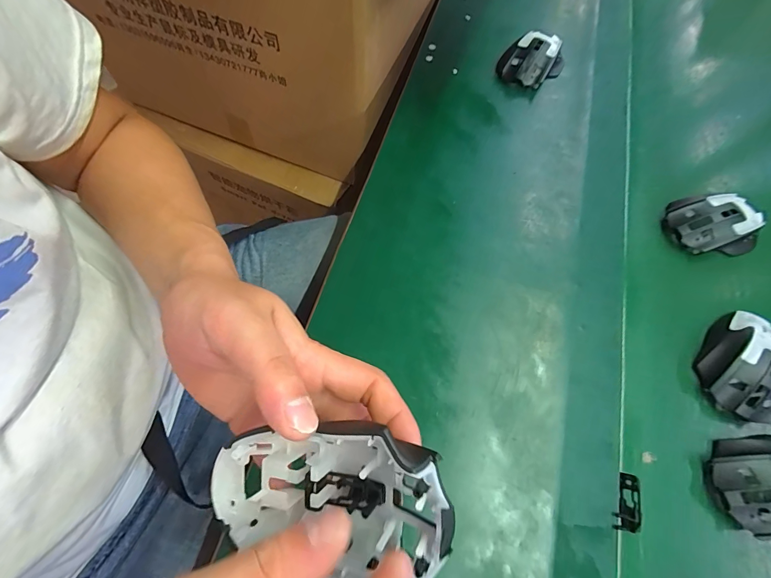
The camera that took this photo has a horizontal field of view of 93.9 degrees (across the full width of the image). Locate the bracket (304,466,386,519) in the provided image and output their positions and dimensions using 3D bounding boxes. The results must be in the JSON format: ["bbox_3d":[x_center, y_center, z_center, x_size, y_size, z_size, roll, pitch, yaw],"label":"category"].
[{"bbox_3d":[-0.021,0.104,0.182,0.042,0.006,0.017,2,65,11],"label":"bracket"}]

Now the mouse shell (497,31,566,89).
[{"bbox_3d":[0.201,-0.315,0.493,0.071,0.039,0.091,39,72,18],"label":"mouse shell"}]

